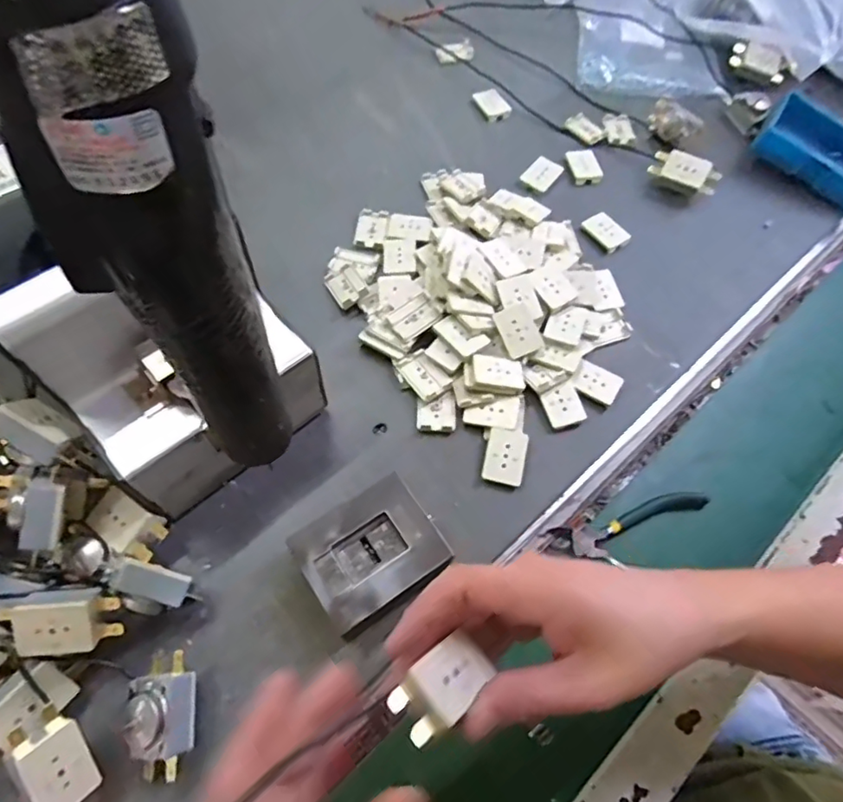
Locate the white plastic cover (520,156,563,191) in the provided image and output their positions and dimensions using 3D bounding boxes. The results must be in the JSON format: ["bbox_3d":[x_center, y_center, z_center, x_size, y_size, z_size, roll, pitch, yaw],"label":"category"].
[{"bbox_3d":[0.113,-0.213,0.515,0.029,0.007,0.036,37,66,13],"label":"white plastic cover"}]

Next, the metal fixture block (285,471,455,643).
[{"bbox_3d":[-0.030,0.093,0.338,0.079,0.027,0.065,-30,70,-18],"label":"metal fixture block"}]

